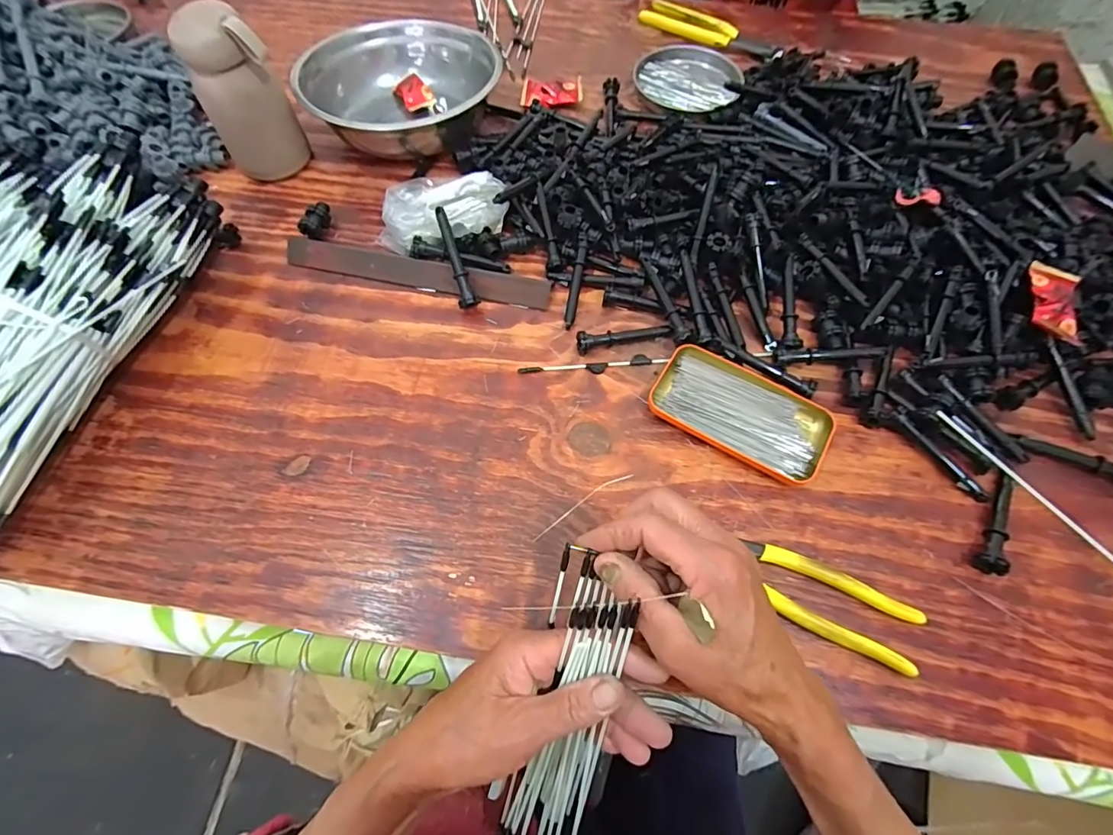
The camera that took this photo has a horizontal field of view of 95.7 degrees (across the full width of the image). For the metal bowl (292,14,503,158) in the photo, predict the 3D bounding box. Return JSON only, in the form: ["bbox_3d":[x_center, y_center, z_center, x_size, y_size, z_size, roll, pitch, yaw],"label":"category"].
[{"bbox_3d":[-0.177,-0.378,0.585,0.203,0.073,0.203,0,63,0],"label":"metal bowl"}]

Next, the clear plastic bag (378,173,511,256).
[{"bbox_3d":[-0.114,-0.202,0.504,0.126,0.045,0.074,5,63,2],"label":"clear plastic bag"}]

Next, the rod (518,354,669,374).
[{"bbox_3d":[0.033,-0.046,0.450,0.131,0.004,0.013,-7,63,-3],"label":"rod"}]

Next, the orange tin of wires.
[{"bbox_3d":[0.155,-0.005,0.424,0.141,0.017,0.076,30,67,14],"label":"orange tin of wires"}]

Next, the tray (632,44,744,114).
[{"bbox_3d":[0.167,-0.432,0.640,0.130,0.013,0.117,24,65,12],"label":"tray"}]

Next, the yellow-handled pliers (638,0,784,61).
[{"bbox_3d":[0.214,-0.530,0.697,0.207,0.024,0.054,35,68,16],"label":"yellow-handled pliers"}]

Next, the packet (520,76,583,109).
[{"bbox_3d":[-0.006,-0.401,0.621,0.074,0.012,0.057,6,63,3],"label":"packet"}]

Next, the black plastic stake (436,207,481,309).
[{"bbox_3d":[-0.094,-0.149,0.470,0.018,0.013,0.093,-17,91,-9],"label":"black plastic stake"}]

